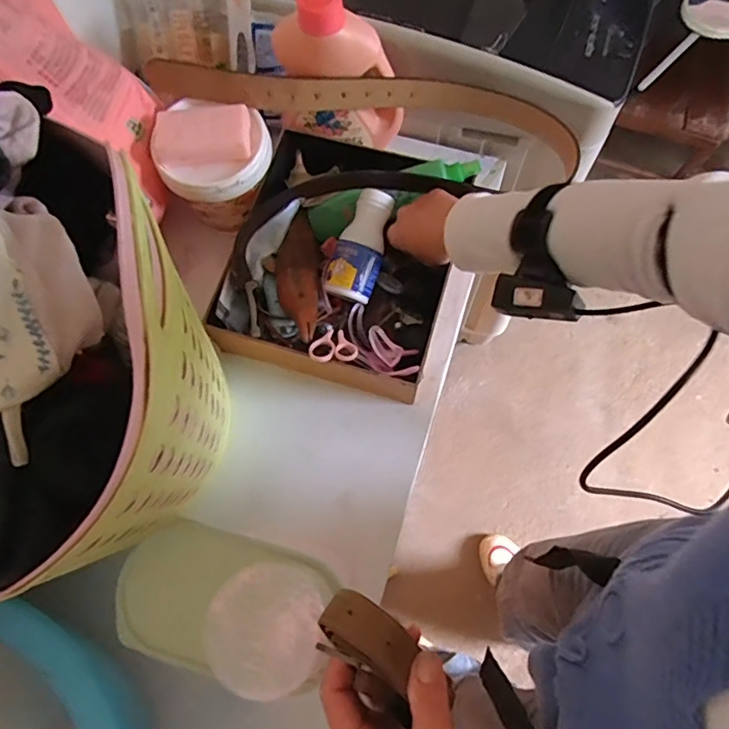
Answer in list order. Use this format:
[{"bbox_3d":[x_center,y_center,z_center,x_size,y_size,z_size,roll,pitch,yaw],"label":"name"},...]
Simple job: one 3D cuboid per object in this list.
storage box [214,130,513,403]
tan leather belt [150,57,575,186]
[{"bbox_3d":[-0.011,-0.123,0.628,0.274,0.110,0.281,17,73,7],"label":"storage box"},{"bbox_3d":[0.002,-0.311,0.604,0.491,0.056,0.082,11,73,6],"label":"tan leather belt"}]

